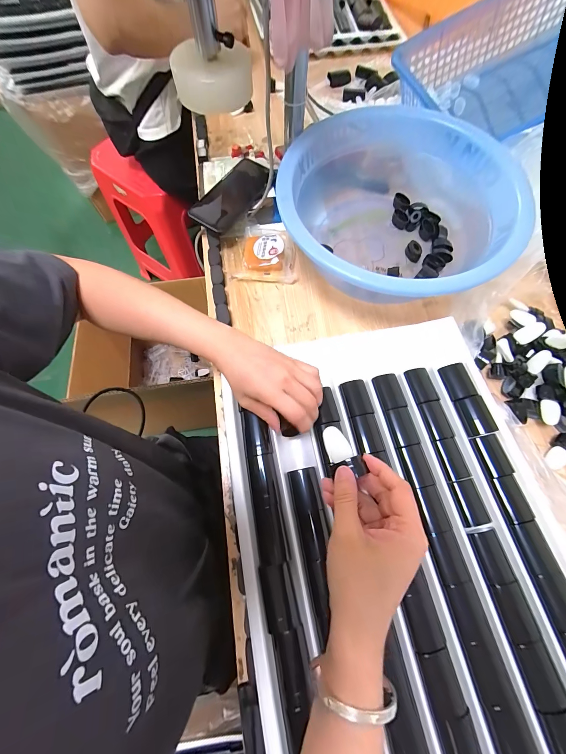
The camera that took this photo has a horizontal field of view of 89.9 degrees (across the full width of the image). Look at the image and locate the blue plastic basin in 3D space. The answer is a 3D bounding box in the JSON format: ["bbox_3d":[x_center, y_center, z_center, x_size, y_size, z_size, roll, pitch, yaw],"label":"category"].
[{"bbox_3d":[0.161,-0.258,0.444,0.313,0.117,0.343,0,71,0],"label":"blue plastic basin"}]

